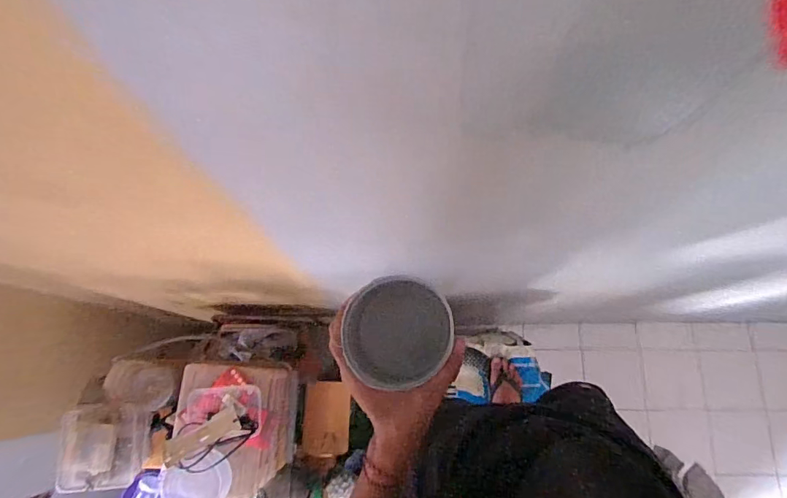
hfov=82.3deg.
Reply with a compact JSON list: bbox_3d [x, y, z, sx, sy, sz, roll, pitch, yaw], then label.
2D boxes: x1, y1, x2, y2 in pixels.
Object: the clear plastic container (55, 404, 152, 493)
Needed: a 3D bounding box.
[{"bbox_3d":[-0.794,0.539,1.228,0.207,0.094,0.213,-1,75,1],"label":"clear plastic container"}]

